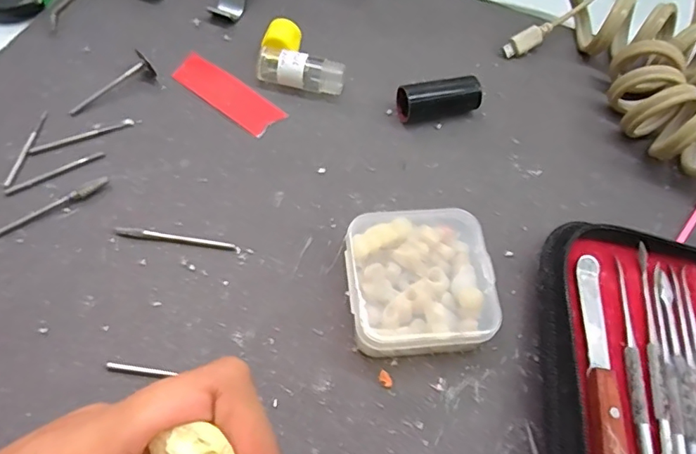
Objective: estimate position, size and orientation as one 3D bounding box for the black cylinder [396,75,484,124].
[{"bbox_3d":[0.045,-0.064,0.259,0.042,0.020,0.014,-13,63,-11],"label":"black cylinder"}]

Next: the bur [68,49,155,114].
[{"bbox_3d":[-0.115,-0.068,0.252,0.011,0.011,0.044,39,66,16],"label":"bur"}]

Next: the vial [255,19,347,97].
[{"bbox_3d":[-0.023,-0.085,0.266,0.045,0.018,0.031,20,62,7],"label":"vial"}]

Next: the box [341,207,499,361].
[{"bbox_3d":[0.028,0.022,0.209,0.056,0.020,0.054,-5,62,-6],"label":"box"}]

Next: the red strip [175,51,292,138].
[{"bbox_3d":[-0.061,-0.068,0.262,0.061,0.004,0.022,36,65,15],"label":"red strip"}]

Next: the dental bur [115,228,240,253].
[{"bbox_3d":[-0.072,0.004,0.220,0.052,0.004,0.004,8,61,1],"label":"dental bur"}]

